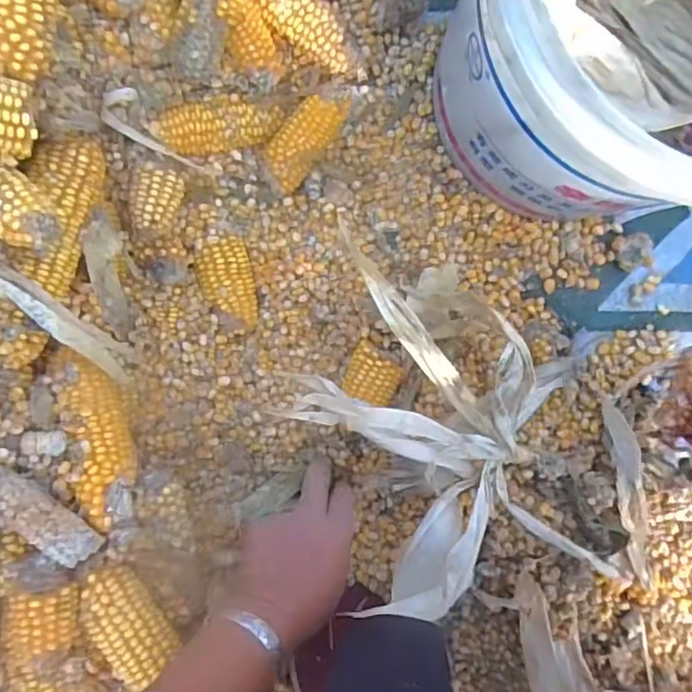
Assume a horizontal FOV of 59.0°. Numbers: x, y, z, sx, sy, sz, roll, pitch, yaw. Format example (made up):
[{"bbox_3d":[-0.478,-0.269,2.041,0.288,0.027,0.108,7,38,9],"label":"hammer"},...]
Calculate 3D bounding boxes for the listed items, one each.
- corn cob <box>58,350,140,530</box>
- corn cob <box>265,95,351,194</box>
[{"bbox_3d":[-0.182,0.064,0.452,0.039,0.034,0.131,-15,78,2],"label":"corn cob"},{"bbox_3d":[-0.034,-0.178,0.528,0.038,0.035,0.089,41,95,-3],"label":"corn cob"}]

